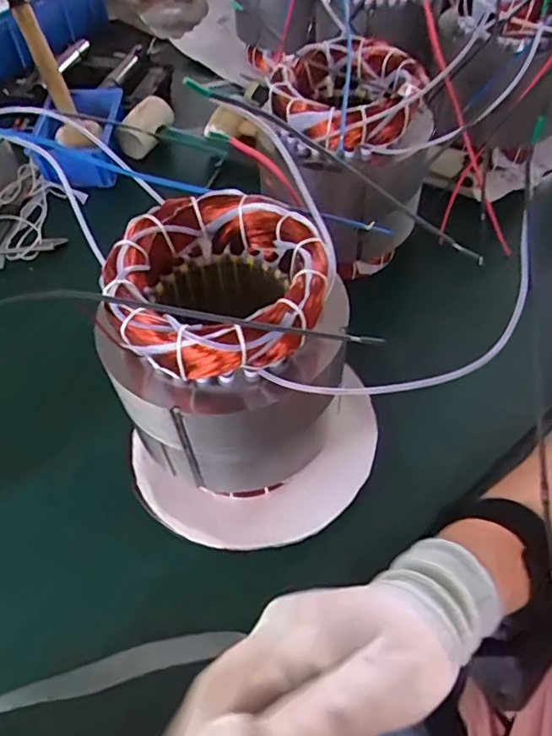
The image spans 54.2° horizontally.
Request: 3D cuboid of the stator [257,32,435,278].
[{"bbox_3d":[0.064,-0.192,0.505,0.146,0.161,0.135,15,56,12],"label":"stator"}]

